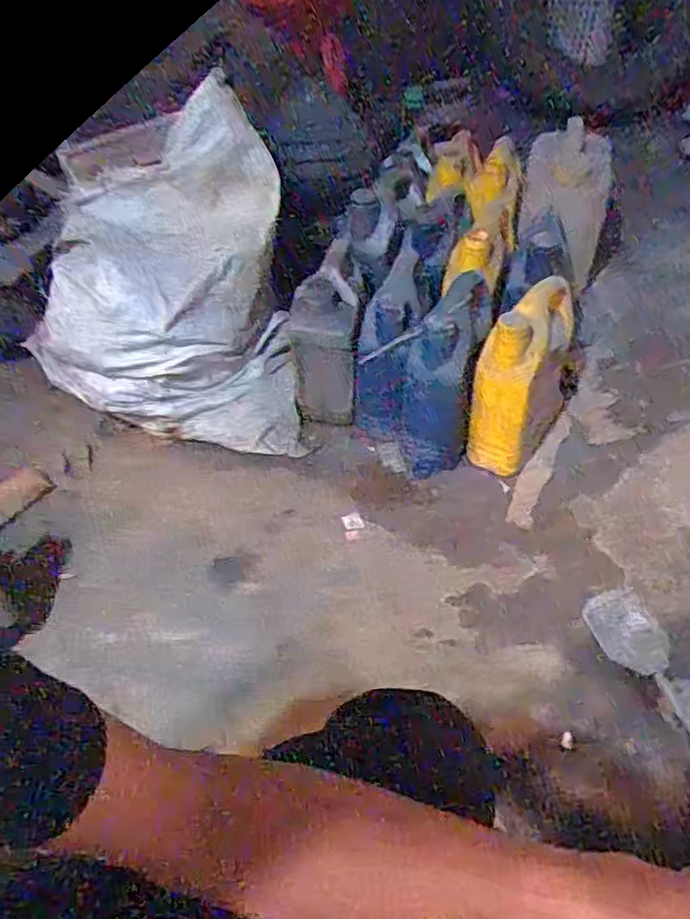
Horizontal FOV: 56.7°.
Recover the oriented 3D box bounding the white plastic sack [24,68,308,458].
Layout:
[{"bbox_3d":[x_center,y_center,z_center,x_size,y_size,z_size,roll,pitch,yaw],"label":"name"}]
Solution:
[{"bbox_3d":[-0.303,-0.258,1.079,0.432,0.500,0.240,3,48,7],"label":"white plastic sack"}]

